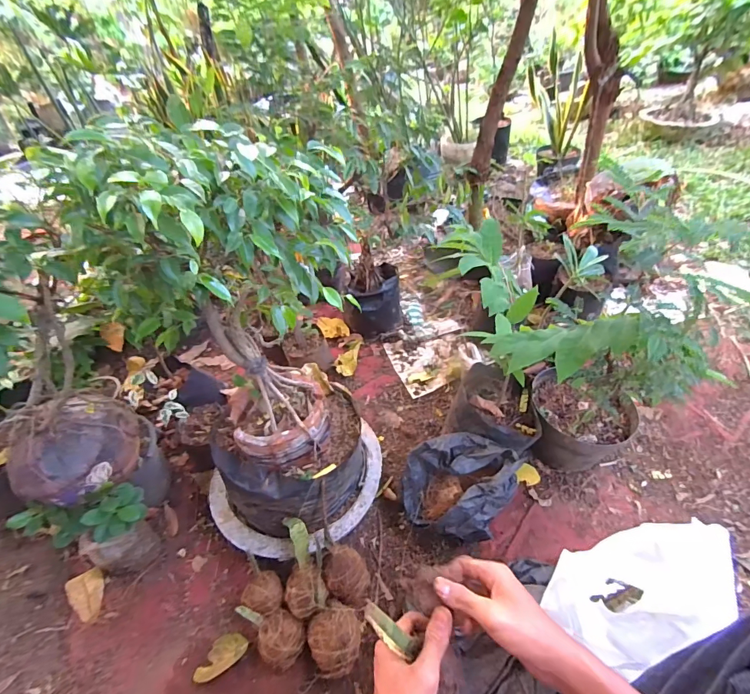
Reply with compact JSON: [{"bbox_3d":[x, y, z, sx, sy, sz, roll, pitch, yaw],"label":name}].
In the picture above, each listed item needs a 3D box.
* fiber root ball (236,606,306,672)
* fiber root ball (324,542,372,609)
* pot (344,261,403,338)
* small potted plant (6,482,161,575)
[{"bbox_3d":[-0.185,0.514,0.703,0.120,0.081,0.076,15,48,25],"label":"fiber root ball"},{"bbox_3d":[-0.051,0.435,0.741,0.076,0.086,0.086,-10,42,1],"label":"fiber root ball"},{"bbox_3d":[-0.007,-0.151,1.262,0.188,0.144,0.178,-6,42,5],"label":"pot"},{"bbox_3d":[-0.556,0.363,0.802,0.180,0.207,0.128,3,44,15],"label":"small potted plant"}]

